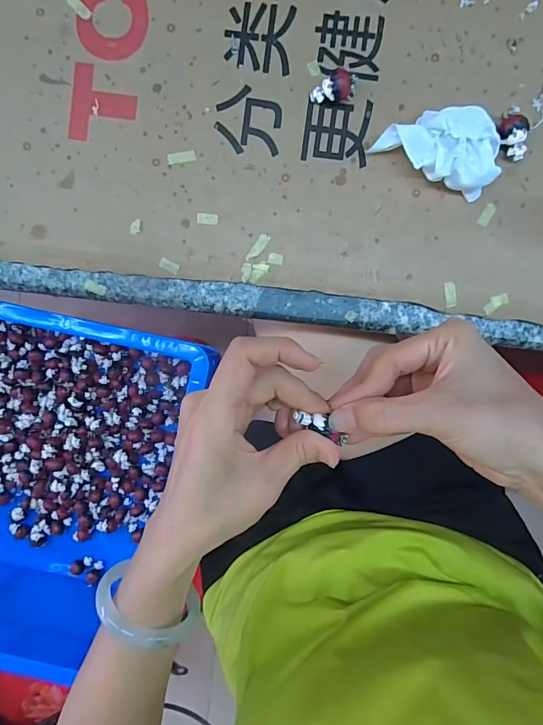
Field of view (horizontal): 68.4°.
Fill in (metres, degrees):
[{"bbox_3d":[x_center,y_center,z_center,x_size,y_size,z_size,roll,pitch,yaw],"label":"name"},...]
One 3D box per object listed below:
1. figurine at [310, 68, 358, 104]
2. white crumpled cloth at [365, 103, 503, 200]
[{"bbox_3d":[0.046,-0.200,0.292,0.031,0.018,0.018,8,93,1],"label":"figurine"},{"bbox_3d":[0.121,-0.156,0.286,0.083,0.029,0.050,21,93,0],"label":"white crumpled cloth"}]

